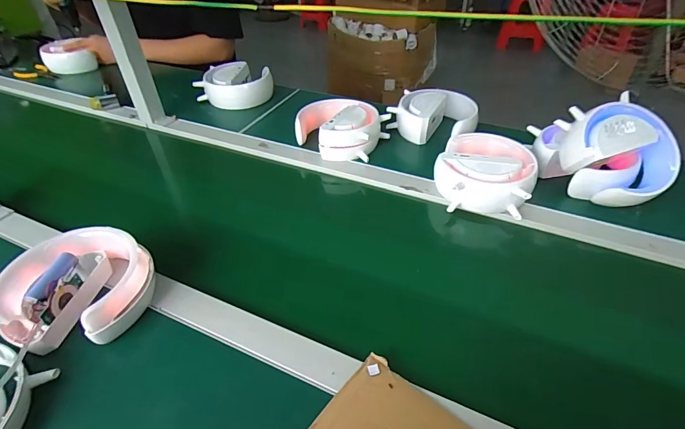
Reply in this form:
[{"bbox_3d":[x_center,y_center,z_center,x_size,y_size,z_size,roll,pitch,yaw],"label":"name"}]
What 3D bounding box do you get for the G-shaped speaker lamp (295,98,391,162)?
[{"bbox_3d":[-0.003,-0.158,0.694,0.151,0.067,0.137,21,46,23],"label":"G-shaped speaker lamp"}]

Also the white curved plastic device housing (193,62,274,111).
[{"bbox_3d":[-0.256,-0.314,0.903,0.152,0.072,0.131,10,43,12],"label":"white curved plastic device housing"}]

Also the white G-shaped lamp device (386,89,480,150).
[{"bbox_3d":[0.186,-0.196,0.734,0.154,0.055,0.151,-1,42,1],"label":"white G-shaped lamp device"}]

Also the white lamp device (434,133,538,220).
[{"bbox_3d":[0.225,-0.062,0.593,0.151,0.064,0.155,20,46,22],"label":"white lamp device"}]

